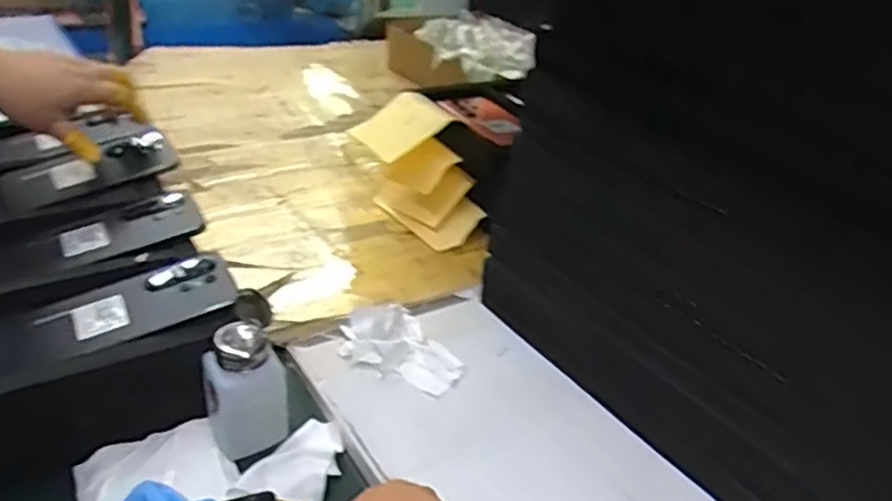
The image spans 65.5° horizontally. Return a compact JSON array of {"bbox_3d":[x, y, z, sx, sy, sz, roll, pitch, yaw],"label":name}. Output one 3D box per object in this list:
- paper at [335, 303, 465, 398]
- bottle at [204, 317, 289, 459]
[{"bbox_3d":[-0.036,0.084,0.640,0.112,0.022,0.084,18,35,15],"label":"paper"},{"bbox_3d":[-0.153,0.105,0.532,0.055,0.092,0.052,-12,38,-26],"label":"bottle"}]

